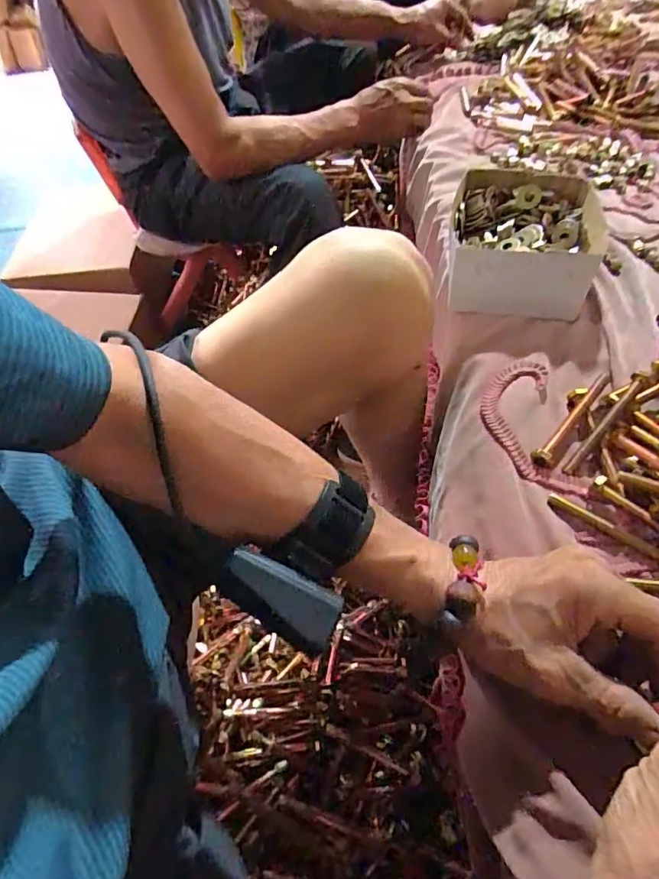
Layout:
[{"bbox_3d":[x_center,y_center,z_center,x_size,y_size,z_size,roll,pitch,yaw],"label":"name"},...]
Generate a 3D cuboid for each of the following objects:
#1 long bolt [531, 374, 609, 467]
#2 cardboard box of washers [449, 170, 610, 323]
[{"bbox_3d":[0.198,-0.016,0.418,0.105,0.018,0.013,-38,58,-24],"label":"long bolt"},{"bbox_3d":[0.200,-0.208,0.540,0.143,0.067,0.179,8,52,11],"label":"cardboard box of washers"}]

